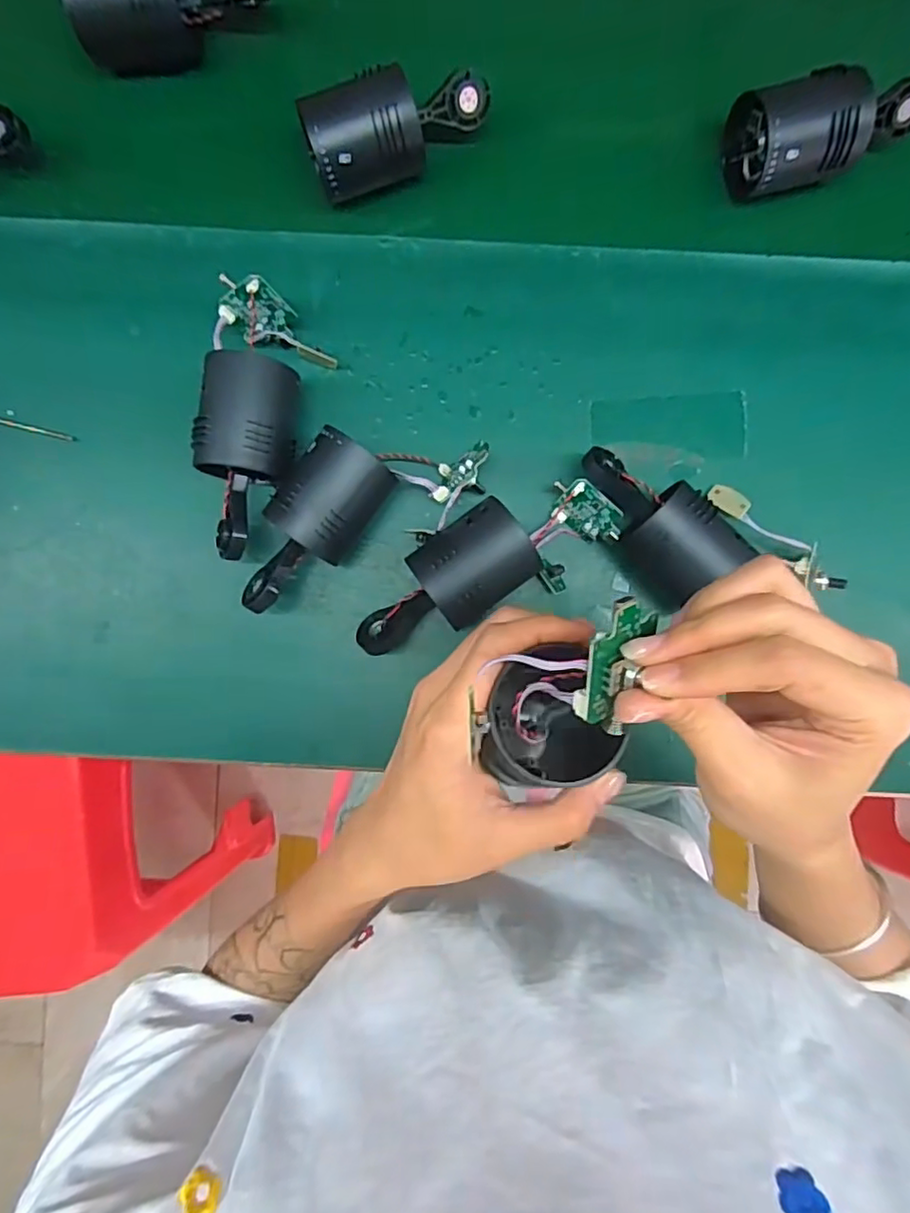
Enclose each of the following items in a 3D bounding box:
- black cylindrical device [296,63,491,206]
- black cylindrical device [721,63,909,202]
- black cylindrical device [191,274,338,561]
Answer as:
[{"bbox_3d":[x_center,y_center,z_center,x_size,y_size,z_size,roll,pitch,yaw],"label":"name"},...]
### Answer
[{"bbox_3d":[-0.032,-0.291,0.377,0.115,0.044,0.053,-18,90,0],"label":"black cylindrical device"},{"bbox_3d":[0.231,-0.302,0.376,0.112,0.049,0.065,-23,90,0],"label":"black cylindrical device"},{"bbox_3d":[-0.116,-0.111,0.368,0.066,0.051,0.165,5,90,0],"label":"black cylindrical device"}]

